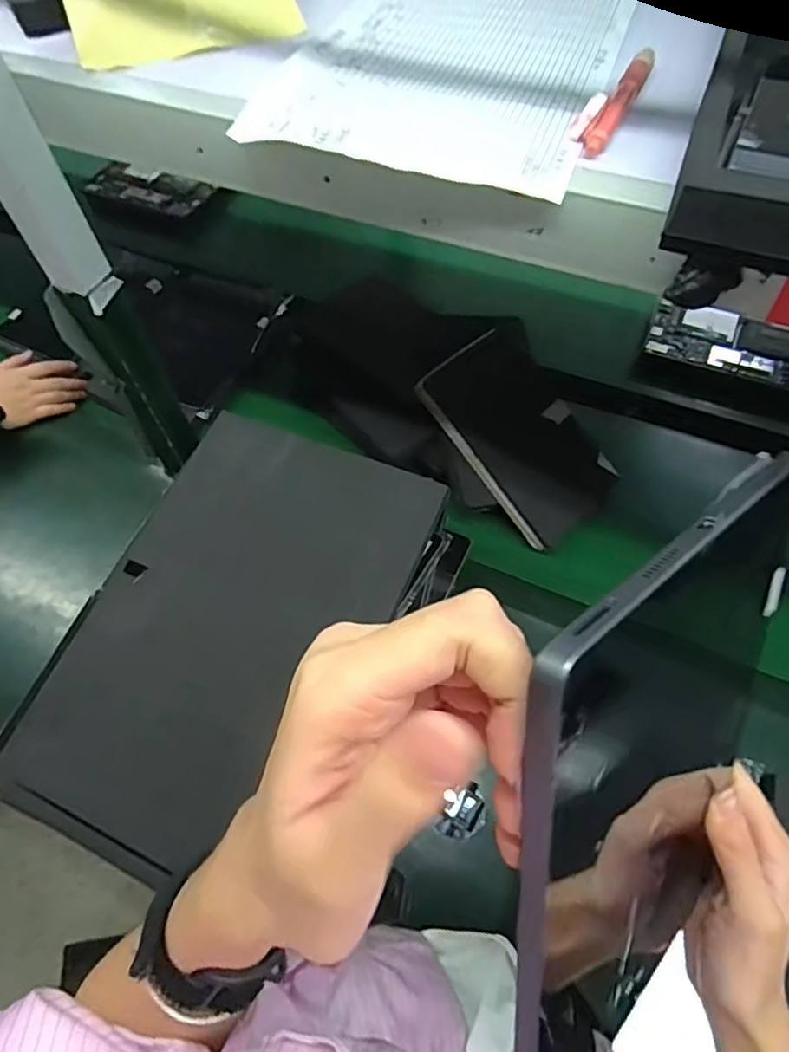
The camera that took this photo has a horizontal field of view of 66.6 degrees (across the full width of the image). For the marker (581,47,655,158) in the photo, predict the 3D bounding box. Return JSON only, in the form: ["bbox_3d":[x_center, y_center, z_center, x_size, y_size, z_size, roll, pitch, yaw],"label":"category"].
[{"bbox_3d":[0.139,-0.262,0.369,0.014,0.010,0.118,23,63,16],"label":"marker"}]

